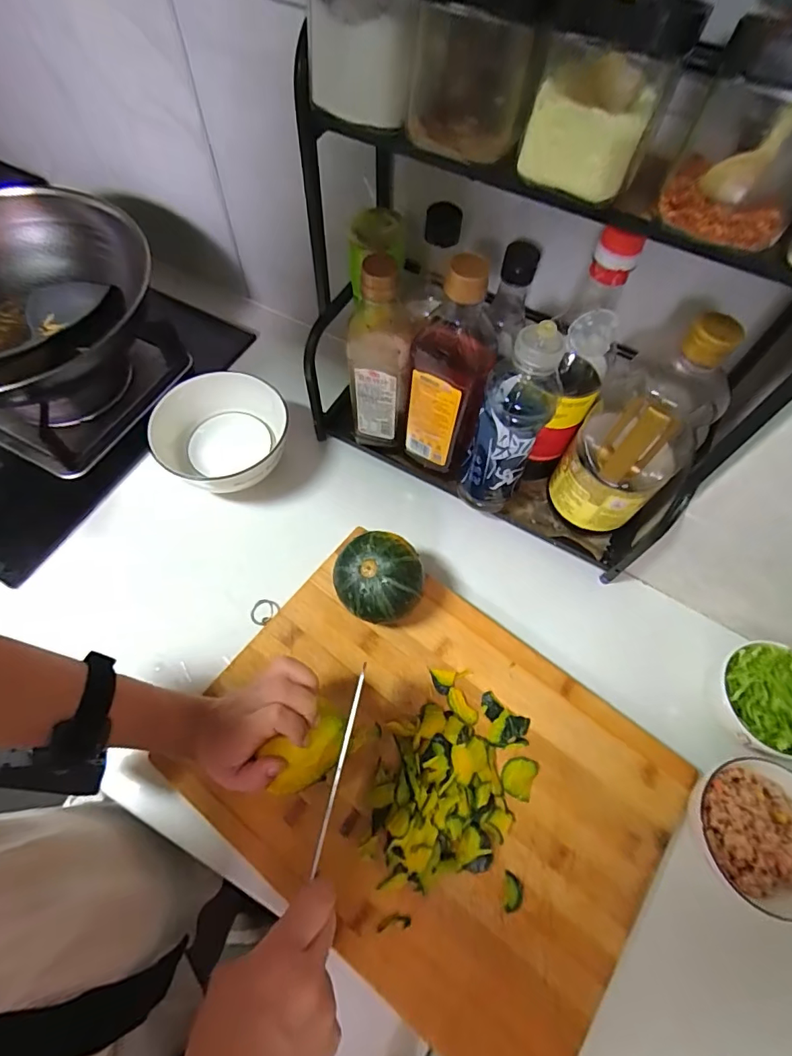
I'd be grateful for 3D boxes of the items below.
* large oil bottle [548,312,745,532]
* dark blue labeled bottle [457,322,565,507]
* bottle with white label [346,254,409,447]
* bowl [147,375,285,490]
[{"bbox_3d":[0.224,-0.089,0.456,0.098,0.233,0.077,39,68,15],"label":"large oil bottle"},{"bbox_3d":[0.111,-0.095,0.490,0.061,0.233,0.067,22,65,8],"label":"dark blue labeled bottle"},{"bbox_3d":[-0.019,-0.168,0.499,0.057,0.238,0.048,-1,64,-3],"label":"bottle with white label"},{"bbox_3d":[-0.205,-0.103,0.579,0.145,0.066,0.139,1,64,-2],"label":"bowl"}]

